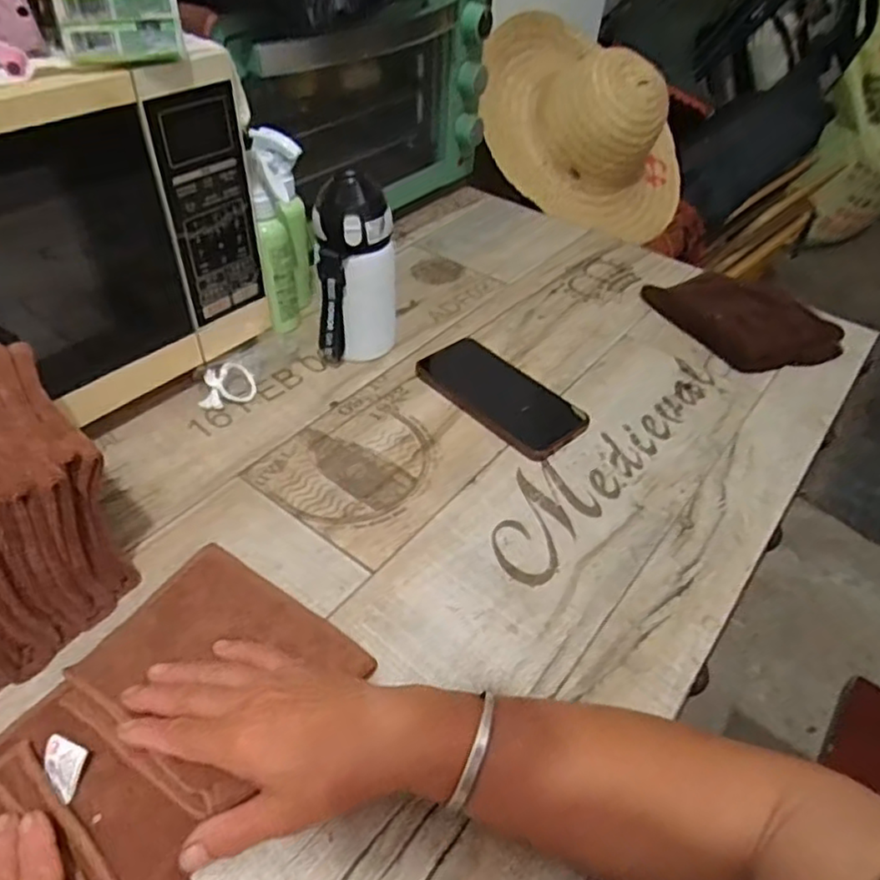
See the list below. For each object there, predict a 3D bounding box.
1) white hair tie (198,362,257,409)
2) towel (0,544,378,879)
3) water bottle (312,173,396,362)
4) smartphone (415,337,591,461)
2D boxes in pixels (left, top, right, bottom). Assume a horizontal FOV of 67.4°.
[{"bbox_3d":[-0.197,-0.053,0.608,0.051,0.026,0.041,-13,46,-17],"label":"white hair tie"},{"bbox_3d":[-0.186,0.185,0.352,0.142,0.025,0.293,28,49,23],"label":"towel"},{"bbox_3d":[-0.079,-0.148,0.613,0.075,0.168,0.061,1,44,-2],"label":"water bottle"},{"bbox_3d":[0.055,-0.044,0.625,0.081,0.008,0.170,-33,54,-31],"label":"smartphone"}]

